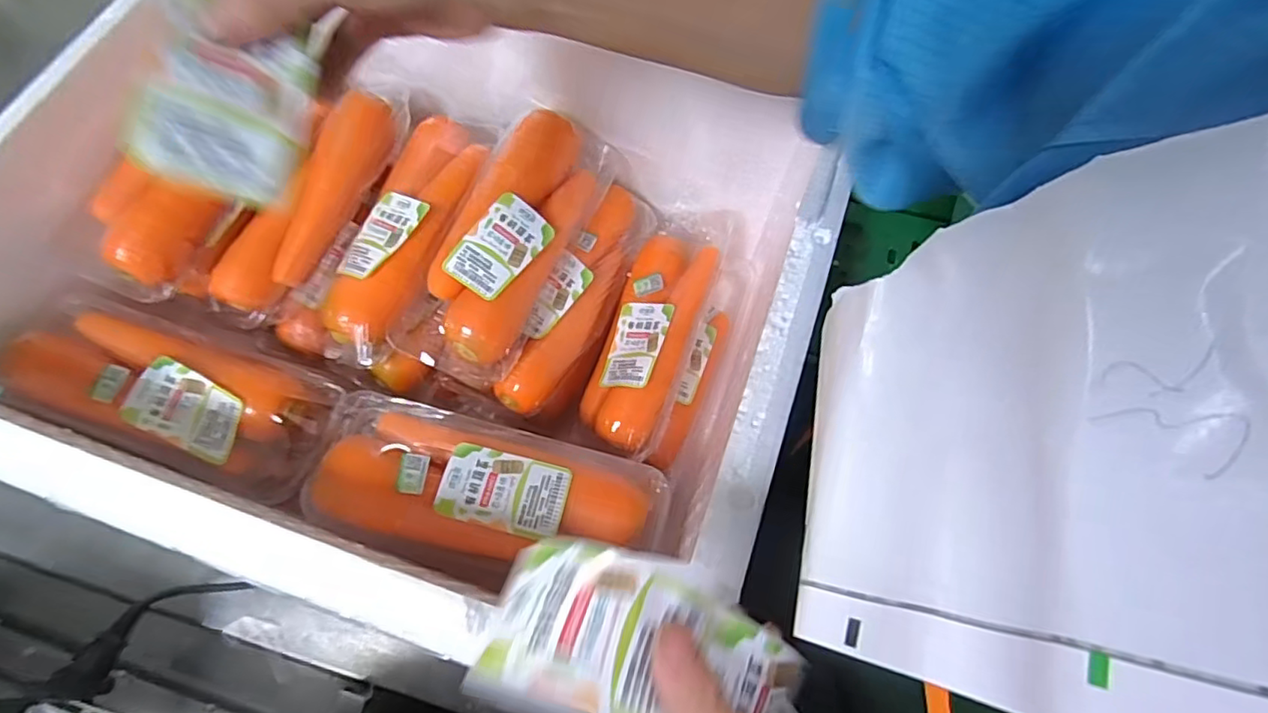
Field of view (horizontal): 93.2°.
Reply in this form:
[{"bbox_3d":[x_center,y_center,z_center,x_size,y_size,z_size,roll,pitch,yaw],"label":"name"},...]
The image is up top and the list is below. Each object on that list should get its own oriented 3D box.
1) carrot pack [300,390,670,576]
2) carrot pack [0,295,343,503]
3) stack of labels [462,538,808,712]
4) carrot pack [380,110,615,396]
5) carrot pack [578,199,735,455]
[{"bbox_3d":[-0.098,0.092,0.406,0.227,0.050,0.095,17,68,-8],"label":"carrot pack"},{"bbox_3d":[-0.327,0.022,0.426,0.217,0.050,0.090,20,69,6],"label":"carrot pack"},{"bbox_3d":[0.012,0.105,0.218,0.127,0.020,0.057,20,68,-14],"label":"stack of labels"},{"bbox_3d":[-0.101,-0.099,0.471,0.092,0.067,0.238,21,69,7],"label":"carrot pack"},{"bbox_3d":[0.020,-0.031,0.511,0.073,0.051,0.231,18,69,6],"label":"carrot pack"}]

